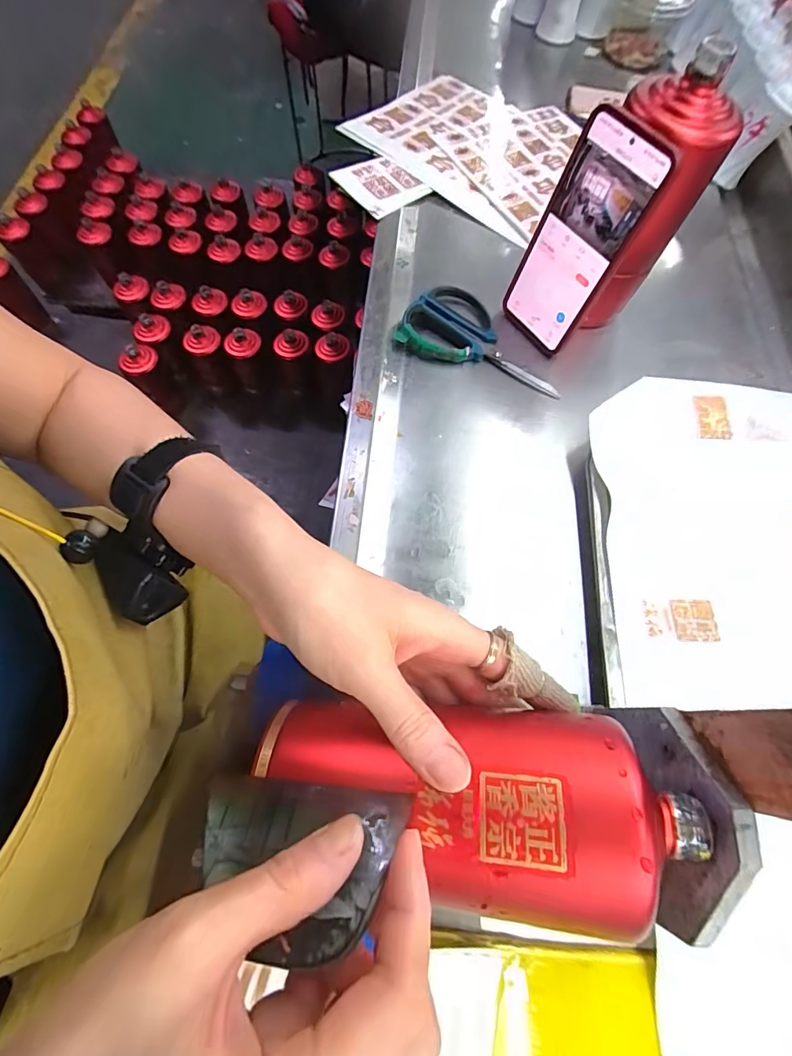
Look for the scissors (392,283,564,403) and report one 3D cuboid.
[{"bbox_3d":[0.086,-0.178,0.436,0.158,0.016,0.087,29,69,11],"label":"scissors"}]

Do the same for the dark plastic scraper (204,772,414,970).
[{"bbox_3d":[-0.041,0.128,0.175,0.085,0.004,0.055,0,44,12],"label":"dark plastic scraper"}]

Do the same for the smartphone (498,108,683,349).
[{"bbox_3d":[0.149,-0.238,0.387,0.010,0.165,0.082,-26,69,-27],"label":"smartphone"}]

